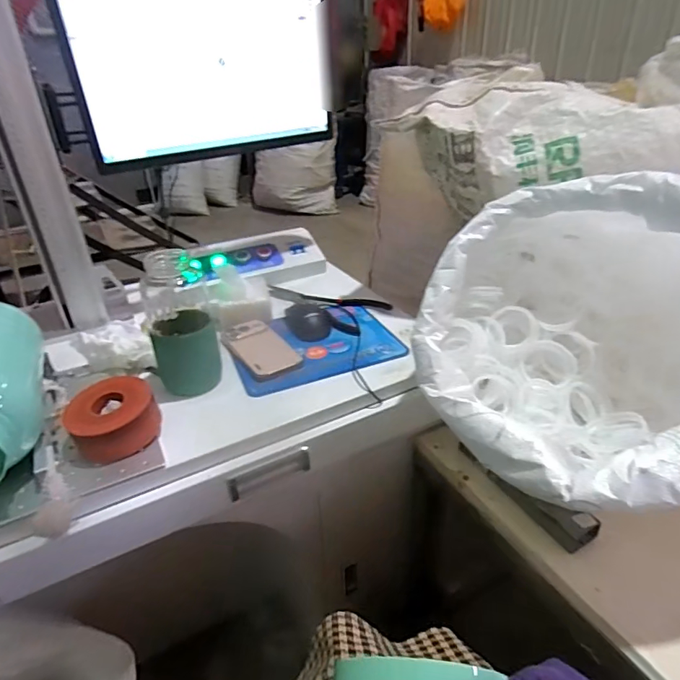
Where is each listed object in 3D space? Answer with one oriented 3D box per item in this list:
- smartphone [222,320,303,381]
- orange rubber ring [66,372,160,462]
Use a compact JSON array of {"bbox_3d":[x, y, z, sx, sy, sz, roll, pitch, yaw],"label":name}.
[{"bbox_3d":[-0.129,0.012,0.751,0.083,0.014,0.158,-21,35,-28],"label":"smartphone"},{"bbox_3d":[-0.274,0.100,0.582,0.098,0.067,0.091,-2,31,1],"label":"orange rubber ring"}]

